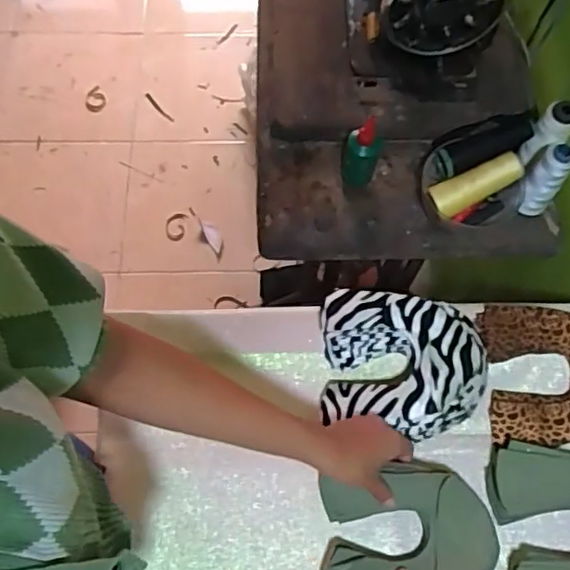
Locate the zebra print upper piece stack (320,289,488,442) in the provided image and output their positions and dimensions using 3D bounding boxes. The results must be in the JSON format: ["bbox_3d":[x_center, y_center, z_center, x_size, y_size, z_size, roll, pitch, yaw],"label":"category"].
[{"bbox_3d":[0.129,0.087,0.667,0.174,0.077,0.146,5,67,1],"label":"zebra print upper piece stack"}]

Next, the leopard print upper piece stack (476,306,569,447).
[{"bbox_3d":[0.303,0.097,0.682,0.149,0.035,0.155,-5,67,-3],"label":"leopard print upper piece stack"}]

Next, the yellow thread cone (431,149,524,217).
[{"bbox_3d":[0.234,-0.121,0.732,0.114,0.038,0.037,-25,69,5],"label":"yellow thread cone"}]

